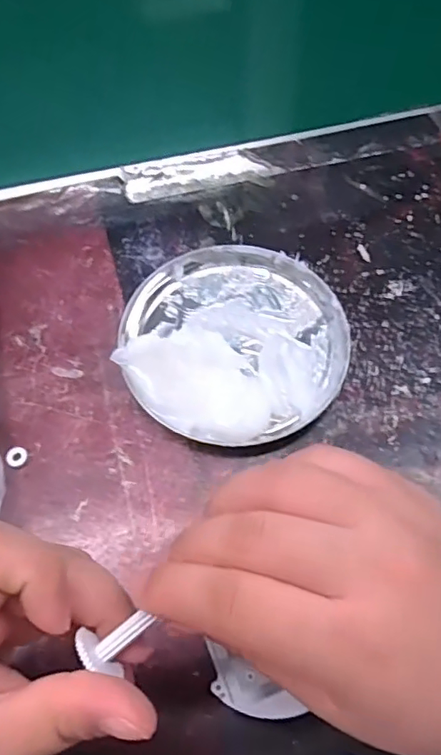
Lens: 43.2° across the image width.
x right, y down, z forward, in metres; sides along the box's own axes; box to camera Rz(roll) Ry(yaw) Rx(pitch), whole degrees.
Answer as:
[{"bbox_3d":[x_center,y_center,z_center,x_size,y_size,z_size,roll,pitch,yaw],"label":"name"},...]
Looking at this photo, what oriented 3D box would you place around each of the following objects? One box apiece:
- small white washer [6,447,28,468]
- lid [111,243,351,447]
[{"bbox_3d":[-0.108,0.042,0.296,0.010,0.004,0.011,0,62,0],"label":"small white washer"},{"bbox_3d":[0.008,-0.026,0.316,0.125,0.029,0.125,0,62,0],"label":"lid"}]

